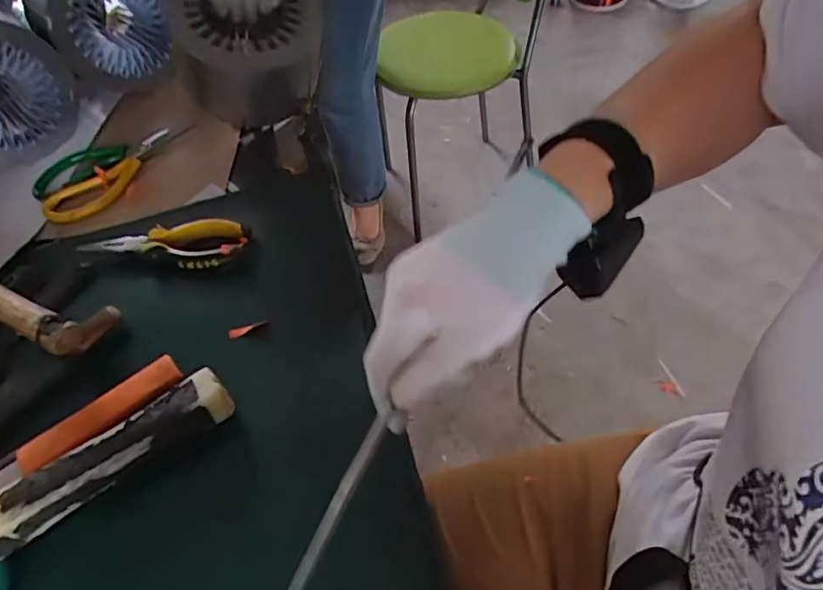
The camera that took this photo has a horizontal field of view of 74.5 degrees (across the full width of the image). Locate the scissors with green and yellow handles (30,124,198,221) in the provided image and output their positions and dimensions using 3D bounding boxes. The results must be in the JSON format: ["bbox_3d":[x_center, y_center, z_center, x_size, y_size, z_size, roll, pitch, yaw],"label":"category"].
[{"bbox_3d":[-0.330,-0.148,0.595,0.095,0.013,0.179,20,58,19],"label":"scissors with green and yellow handles"}]

